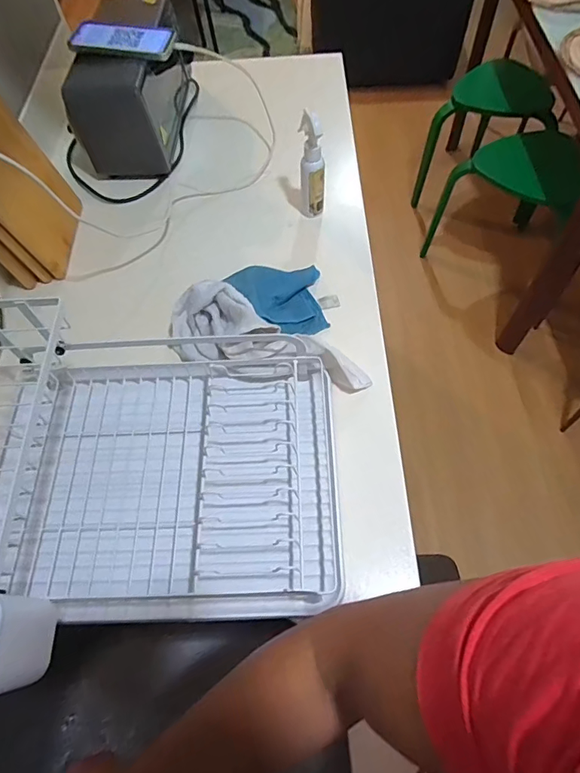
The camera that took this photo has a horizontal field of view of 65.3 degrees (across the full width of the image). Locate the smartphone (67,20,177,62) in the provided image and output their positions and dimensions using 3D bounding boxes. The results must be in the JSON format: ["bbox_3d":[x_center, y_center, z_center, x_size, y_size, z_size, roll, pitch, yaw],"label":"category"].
[{"bbox_3d":[-0.271,-0.566,0.740,0.165,0.013,0.083,6,67,2],"label":"smartphone"}]

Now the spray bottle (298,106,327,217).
[{"bbox_3d":[0.036,-0.340,0.708,0.043,0.152,0.044,0,62,3],"label":"spray bottle"}]

